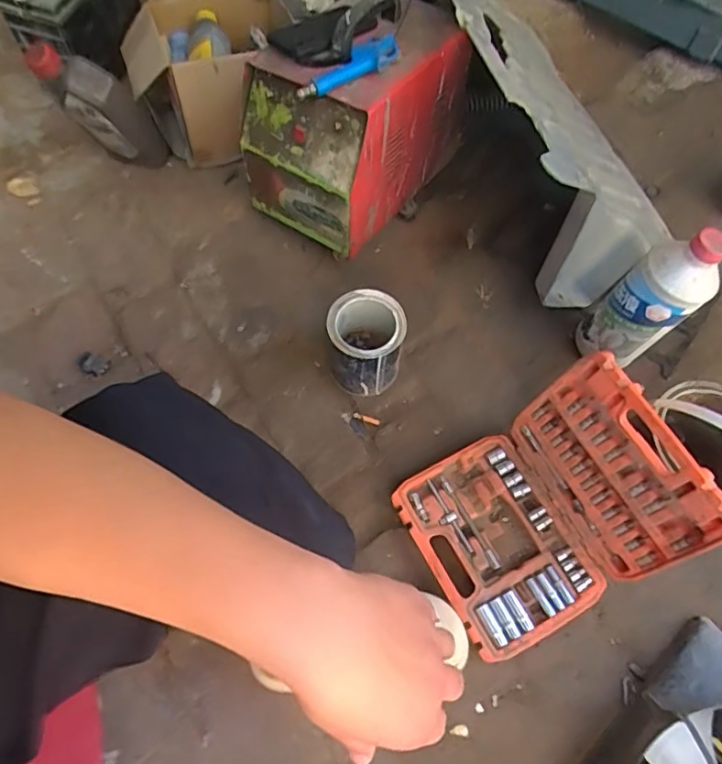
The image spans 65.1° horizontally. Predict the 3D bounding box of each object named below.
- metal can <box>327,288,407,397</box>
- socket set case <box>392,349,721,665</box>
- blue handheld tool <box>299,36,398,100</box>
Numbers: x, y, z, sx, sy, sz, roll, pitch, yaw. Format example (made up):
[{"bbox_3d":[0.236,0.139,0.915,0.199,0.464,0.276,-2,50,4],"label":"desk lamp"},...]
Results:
[{"bbox_3d":[0.007,-0.054,0.818,0.102,0.126,0.103,1,64,-2],"label":"metal can"},{"bbox_3d":[0.222,0.158,0.695,0.276,0.200,0.245,-25,67,-14],"label":"socket set case"},{"bbox_3d":[-0.018,-0.422,0.762,0.152,0.034,0.043,-28,68,-15],"label":"blue handheld tool"}]

